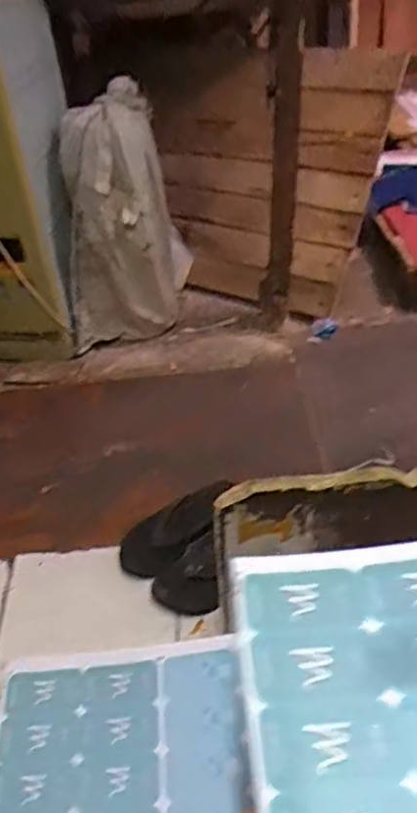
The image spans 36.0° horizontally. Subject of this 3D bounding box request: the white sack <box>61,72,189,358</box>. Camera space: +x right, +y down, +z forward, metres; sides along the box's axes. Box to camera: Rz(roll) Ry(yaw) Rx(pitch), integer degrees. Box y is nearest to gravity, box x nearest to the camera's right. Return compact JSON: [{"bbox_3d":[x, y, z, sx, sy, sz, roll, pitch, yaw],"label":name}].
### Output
[{"bbox_3d":[-0.213,-0.438,1.564,0.316,0.566,0.207,-11,40,-4],"label":"white sack"}]

